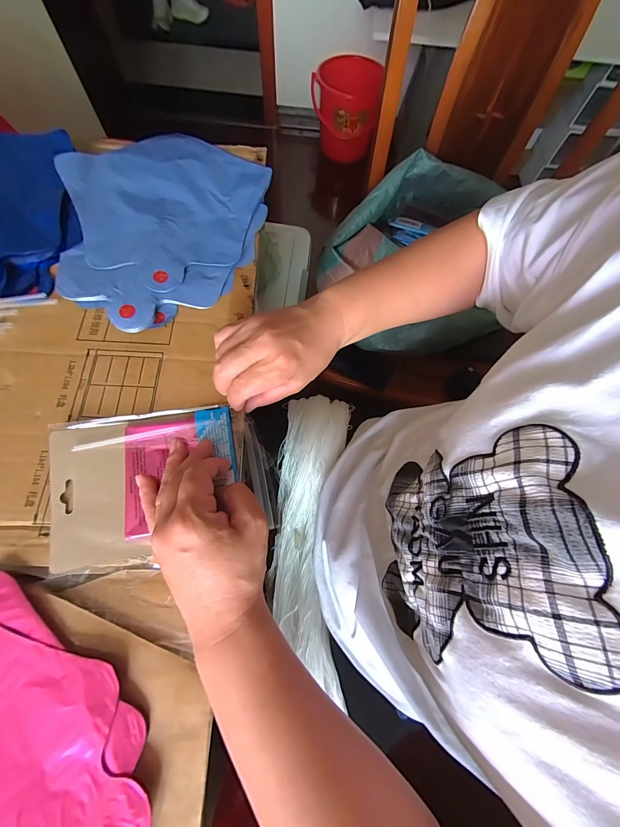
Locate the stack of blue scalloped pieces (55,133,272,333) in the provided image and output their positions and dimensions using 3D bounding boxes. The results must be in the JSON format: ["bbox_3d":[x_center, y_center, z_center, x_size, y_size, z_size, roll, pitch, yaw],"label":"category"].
[{"bbox_3d":[-0.179,-0.226,0.360,0.228,0.015,0.272,19,71,4],"label":"stack of blue scalloped pieces"}]

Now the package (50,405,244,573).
[{"bbox_3d":[-0.135,0.059,0.269,0.155,0.017,0.125,-9,71,-5],"label":"package"}]

